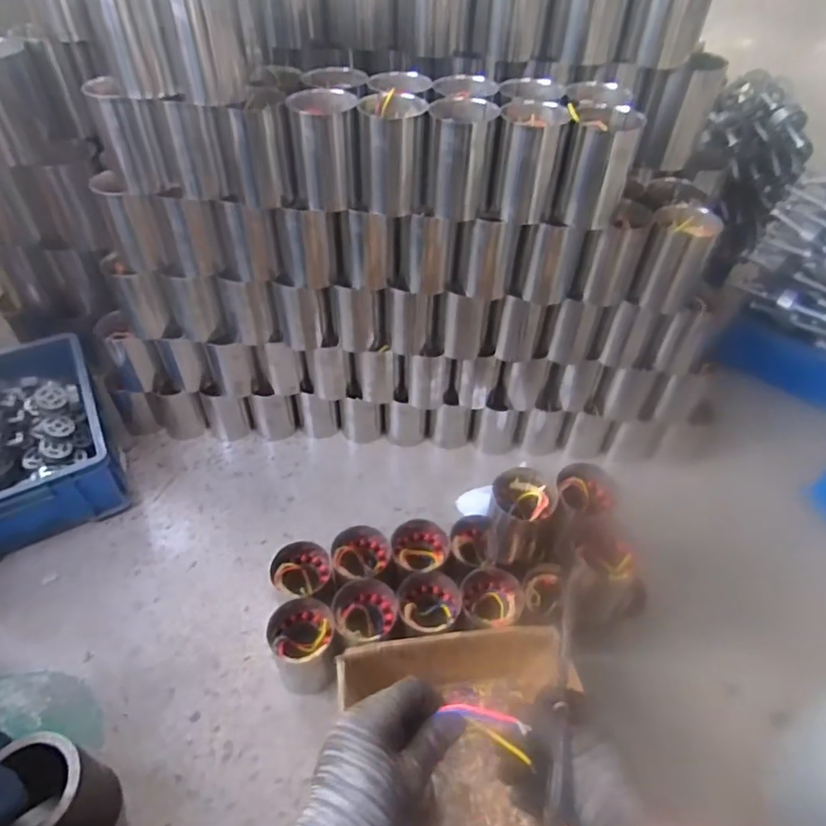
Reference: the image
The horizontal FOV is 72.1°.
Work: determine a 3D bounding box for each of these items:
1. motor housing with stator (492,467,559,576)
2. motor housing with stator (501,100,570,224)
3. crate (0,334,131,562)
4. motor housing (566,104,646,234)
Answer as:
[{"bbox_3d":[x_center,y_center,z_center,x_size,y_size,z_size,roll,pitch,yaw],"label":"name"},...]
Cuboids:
[{"bbox_3d":[0.162,0.164,0.848,0.104,0.152,0.085,17,49,14],"label":"motor housing with stator"},{"bbox_3d":[0.157,-0.344,0.777,0.082,0.136,0.076,5,47,4],"label":"motor housing with stator"},{"bbox_3d":[-0.735,0.055,1.051,0.311,0.137,0.412,-21,51,-19],"label":"crate"},{"bbox_3d":[0.251,-0.334,0.772,0.082,0.137,0.076,12,48,10],"label":"motor housing"}]

